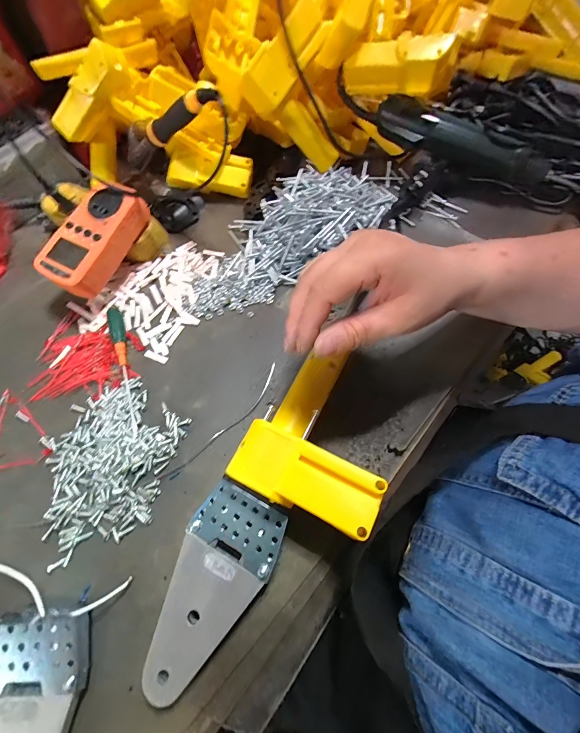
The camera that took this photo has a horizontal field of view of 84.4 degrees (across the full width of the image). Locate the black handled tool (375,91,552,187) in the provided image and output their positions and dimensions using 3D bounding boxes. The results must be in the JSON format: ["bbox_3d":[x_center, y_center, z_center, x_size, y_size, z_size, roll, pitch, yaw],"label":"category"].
[{"bbox_3d":[0.215,-0.280,0.399,0.222,0.043,0.039,22,67,0],"label":"black handled tool"}]

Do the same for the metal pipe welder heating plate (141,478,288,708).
[{"bbox_3d":[-0.057,0.159,0.234,0.065,0.031,0.130,25,68,15],"label":"metal pipe welder heating plate"}]

